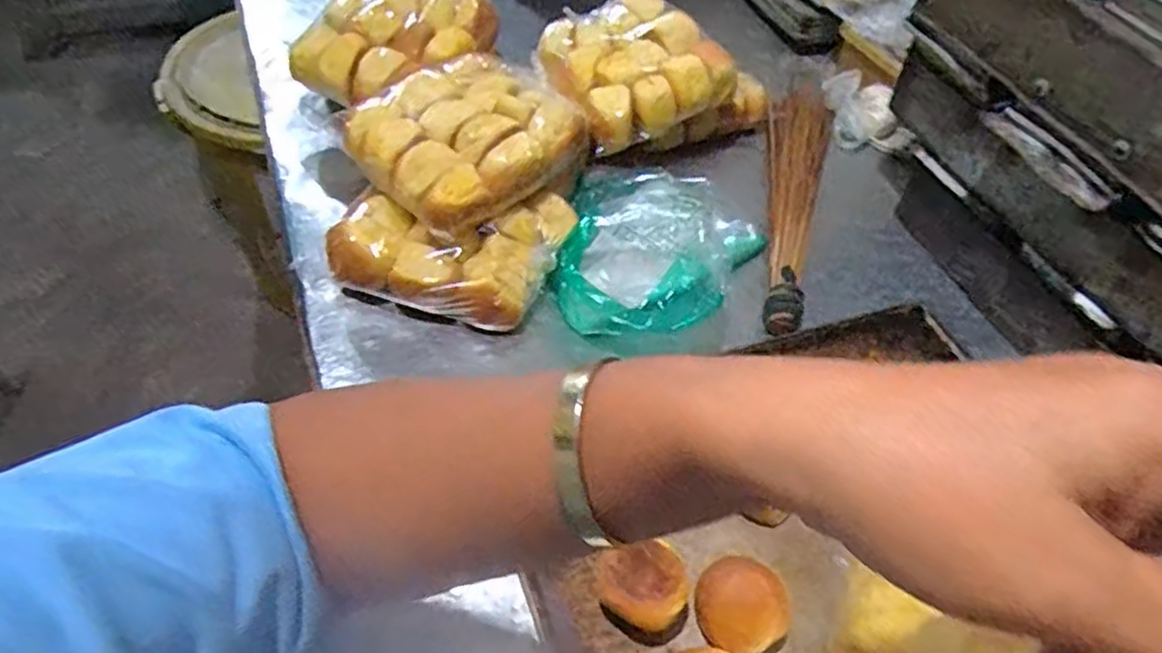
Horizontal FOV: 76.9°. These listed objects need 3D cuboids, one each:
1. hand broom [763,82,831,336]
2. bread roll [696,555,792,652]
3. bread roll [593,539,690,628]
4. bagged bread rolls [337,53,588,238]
[{"bbox_3d":[0.216,-0.141,0.762,0.065,0.030,0.384,17,52,7],"label":"hand broom"},{"bbox_3d":[0.107,0.188,0.491,0.058,0.048,0.058,2,51,-2],"label":"bread roll"},{"bbox_3d":[0.040,0.177,0.488,0.055,0.043,0.051,2,51,-2],"label":"bread roll"},{"bbox_3d":[-0.102,-0.172,0.662,0.189,0.072,0.158,-36,63,-29],"label":"bagged bread rolls"}]

